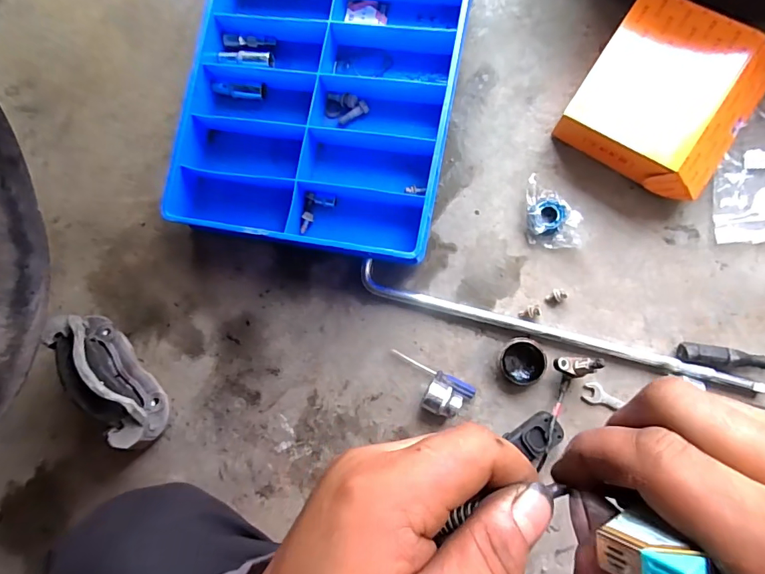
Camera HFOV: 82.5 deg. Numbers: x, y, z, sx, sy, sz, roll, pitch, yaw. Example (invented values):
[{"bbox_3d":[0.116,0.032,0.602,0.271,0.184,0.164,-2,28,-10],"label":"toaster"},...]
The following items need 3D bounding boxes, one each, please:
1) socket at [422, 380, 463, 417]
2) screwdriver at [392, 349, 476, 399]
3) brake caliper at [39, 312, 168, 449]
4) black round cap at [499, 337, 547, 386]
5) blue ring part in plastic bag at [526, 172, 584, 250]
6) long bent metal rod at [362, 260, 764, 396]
[{"bbox_3d":[0.076,0.143,0.551,0.045,0.038,0.038,26,90,9],"label":"socket"},{"bbox_3d":[0.066,0.109,0.564,0.117,0.022,0.016,28,90,9],"label":"screwdriver"},{"bbox_3d":[-0.367,0.123,0.586,0.064,0.090,0.198,-38,82,4],"label":"brake caliper"},{"bbox_3d":[0.177,0.094,0.548,0.054,0.011,0.058,-1,86,8],"label":"black round cap"},{"bbox_3d":[0.217,-0.095,0.554,0.066,0.028,0.088,1,87,8],"label":"blue ring part in plastic bag"},{"bbox_3d":[0.206,0.057,0.549,0.494,0.014,0.039,18,89,9],"label":"long bent metal rod"}]

